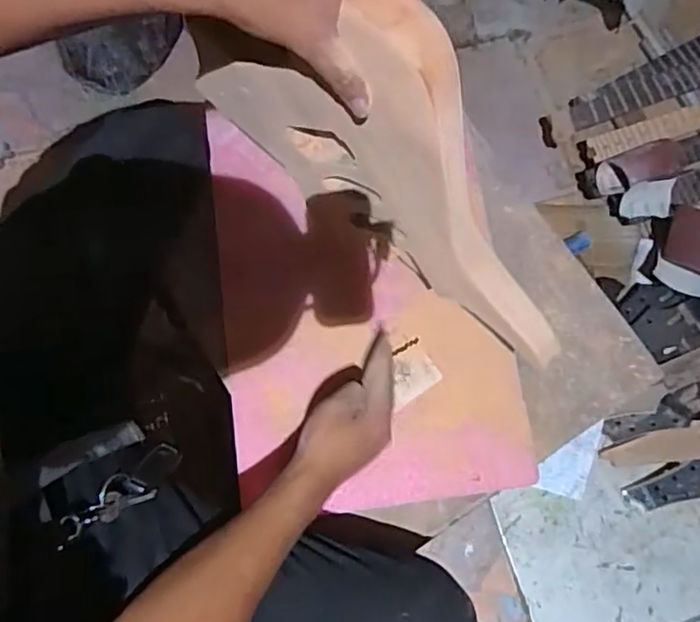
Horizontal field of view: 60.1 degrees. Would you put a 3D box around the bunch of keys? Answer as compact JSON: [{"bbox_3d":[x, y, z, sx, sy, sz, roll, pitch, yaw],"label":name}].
[{"bbox_3d":[-0.192,0.154,0.520,0.031,0.018,0.131,40,31,9],"label":"bunch of keys"}]

